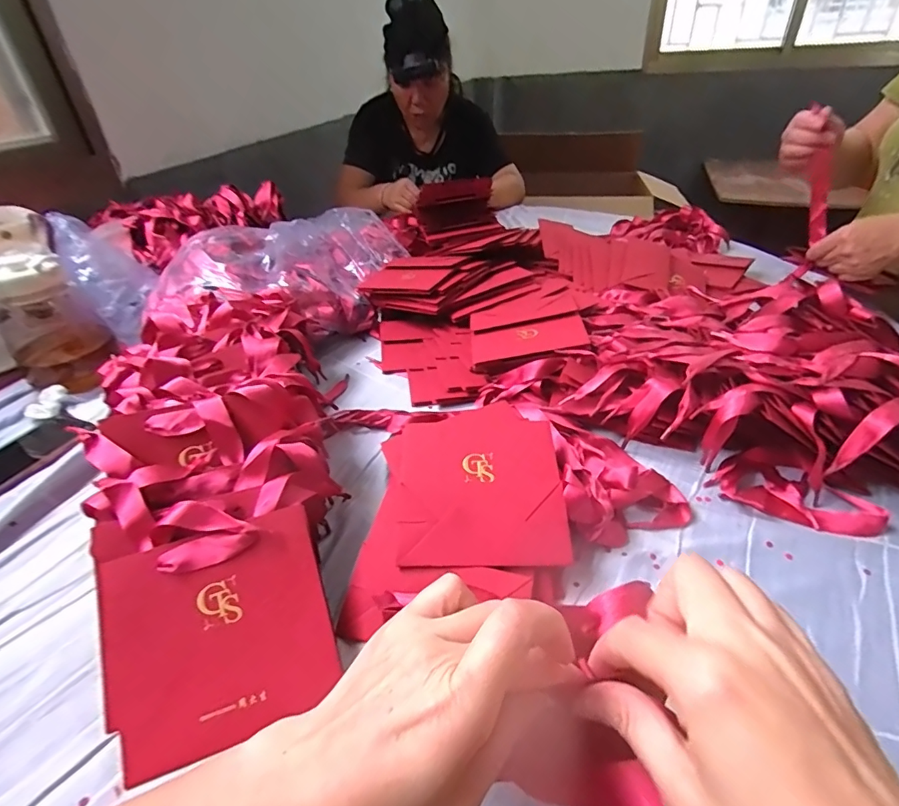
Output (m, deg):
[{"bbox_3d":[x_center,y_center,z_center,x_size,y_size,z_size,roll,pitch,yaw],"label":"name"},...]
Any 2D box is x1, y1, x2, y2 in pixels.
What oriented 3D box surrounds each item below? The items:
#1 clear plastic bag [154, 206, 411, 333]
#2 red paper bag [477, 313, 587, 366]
[{"bbox_3d":[-0.222,-0.220,0.774,0.232,0.133,0.412,22,44,29],"label":"clear plastic bag"},{"bbox_3d":[0.098,-0.080,0.598,0.135,0.006,0.068,-10,45,11],"label":"red paper bag"}]

